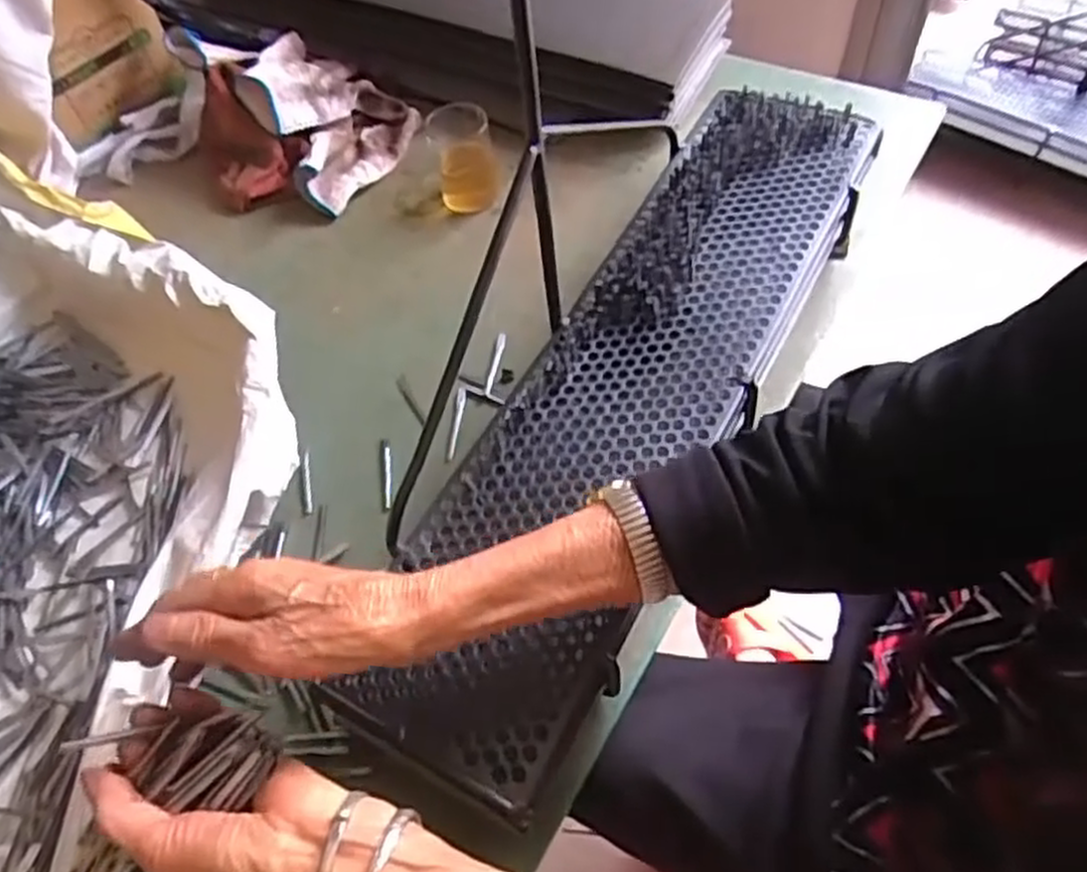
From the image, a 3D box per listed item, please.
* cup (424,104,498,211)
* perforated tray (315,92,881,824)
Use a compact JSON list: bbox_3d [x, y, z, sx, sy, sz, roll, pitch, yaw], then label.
[{"bbox_3d":[-0.076,-0.258,0.738,0.061,0.078,0.064,-13,57,-3],"label":"cup"},{"bbox_3d":[0.076,-0.057,0.539,0.145,0.048,0.573,24,62,19],"label":"perforated tray"}]

